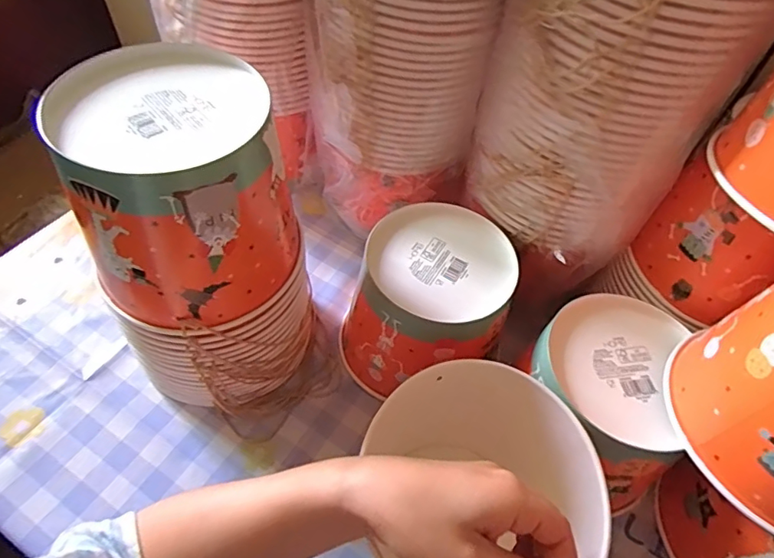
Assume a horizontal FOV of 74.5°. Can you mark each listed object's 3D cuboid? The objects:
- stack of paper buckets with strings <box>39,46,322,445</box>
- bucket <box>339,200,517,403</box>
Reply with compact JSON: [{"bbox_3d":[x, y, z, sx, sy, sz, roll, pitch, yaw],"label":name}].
[{"bbox_3d":[-0.137,-0.011,0.402,0.147,0.262,0.167,-15,57,-15],"label":"stack of paper buckets with strings"},{"bbox_3d":[0.038,0.026,0.471,0.128,0.114,0.144,23,55,12],"label":"bucket"}]

